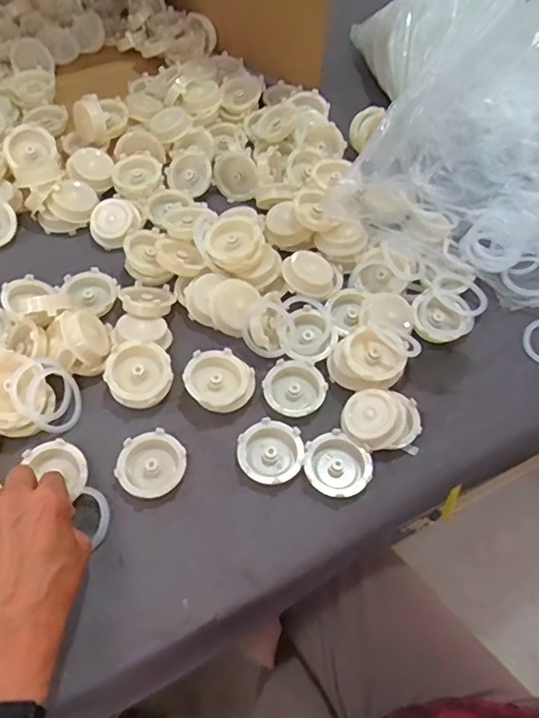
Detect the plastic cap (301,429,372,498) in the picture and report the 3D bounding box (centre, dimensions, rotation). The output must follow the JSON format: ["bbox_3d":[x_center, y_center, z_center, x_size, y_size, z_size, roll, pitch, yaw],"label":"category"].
[{"bbox_3d":[0.060,0.095,0.488,0.058,0.017,0.055,0,59,-1],"label":"plastic cap"}]

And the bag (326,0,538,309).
[{"bbox_3d":[0.254,-0.287,0.639,0.309,0.144,0.404,12,60,7],"label":"bag"}]

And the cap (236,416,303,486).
[{"bbox_3d":[0.000,0.084,0.492,0.058,0.015,0.059,0,59,-1],"label":"cap"}]

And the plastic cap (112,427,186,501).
[{"bbox_3d":[-0.104,0.094,0.483,0.057,0.015,0.058,0,59,-1],"label":"plastic cap"}]

